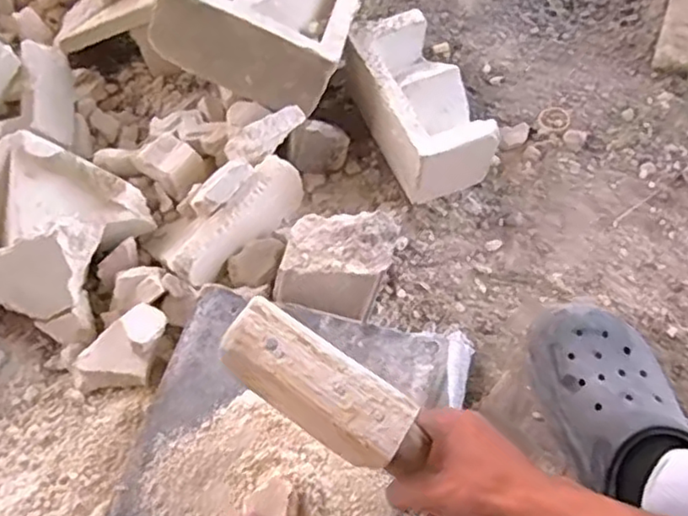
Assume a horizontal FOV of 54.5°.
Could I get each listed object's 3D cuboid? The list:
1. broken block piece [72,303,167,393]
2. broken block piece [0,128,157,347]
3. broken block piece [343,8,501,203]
[{"bbox_3d":[-0.220,0.095,0.670,0.101,0.034,0.058,-37,68,-15],"label":"broken block piece"},{"bbox_3d":[-0.324,-0.031,0.714,0.178,0.084,0.165,26,67,14],"label":"broken block piece"},{"bbox_3d":[0.088,-0.179,0.794,0.103,0.098,0.197,-24,65,-8],"label":"broken block piece"}]

